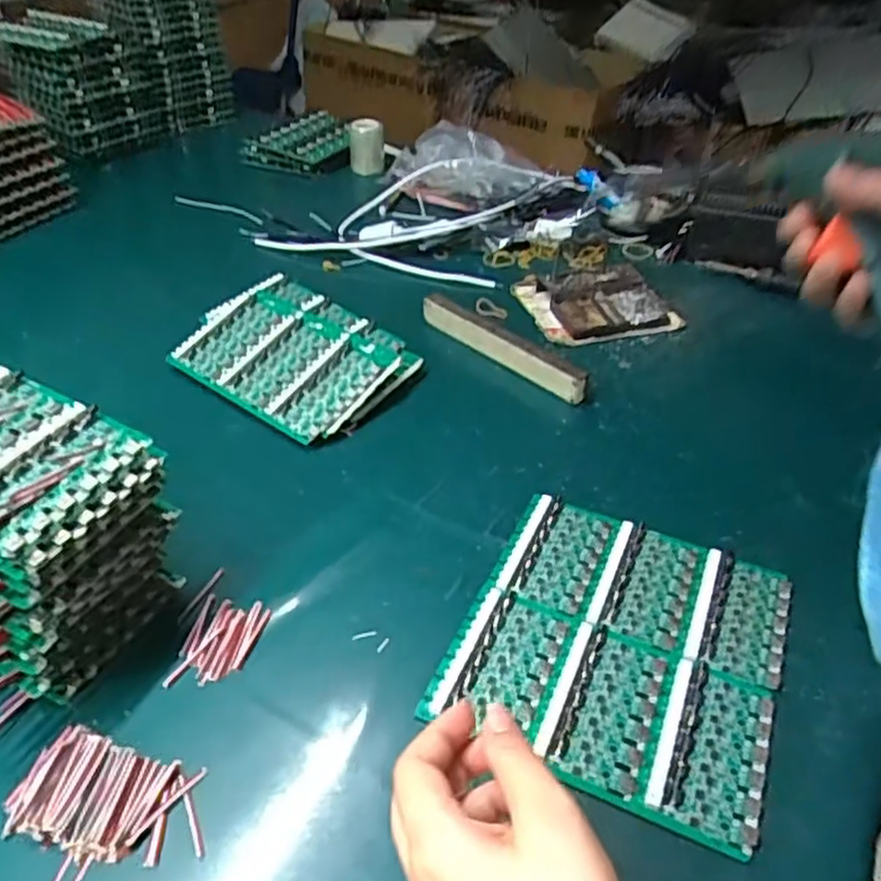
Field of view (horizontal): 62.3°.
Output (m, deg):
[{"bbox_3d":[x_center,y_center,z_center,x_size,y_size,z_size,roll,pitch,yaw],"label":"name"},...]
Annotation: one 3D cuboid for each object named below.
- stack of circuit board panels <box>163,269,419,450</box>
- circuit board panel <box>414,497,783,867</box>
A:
[{"bbox_3d":[-0.138,-0.086,0.694,0.212,0.040,0.161,26,45,26],"label":"stack of circuit board panels"},{"bbox_3d":[0.115,0.125,0.462,0.184,0.013,0.196,19,42,18],"label":"circuit board panel"}]

